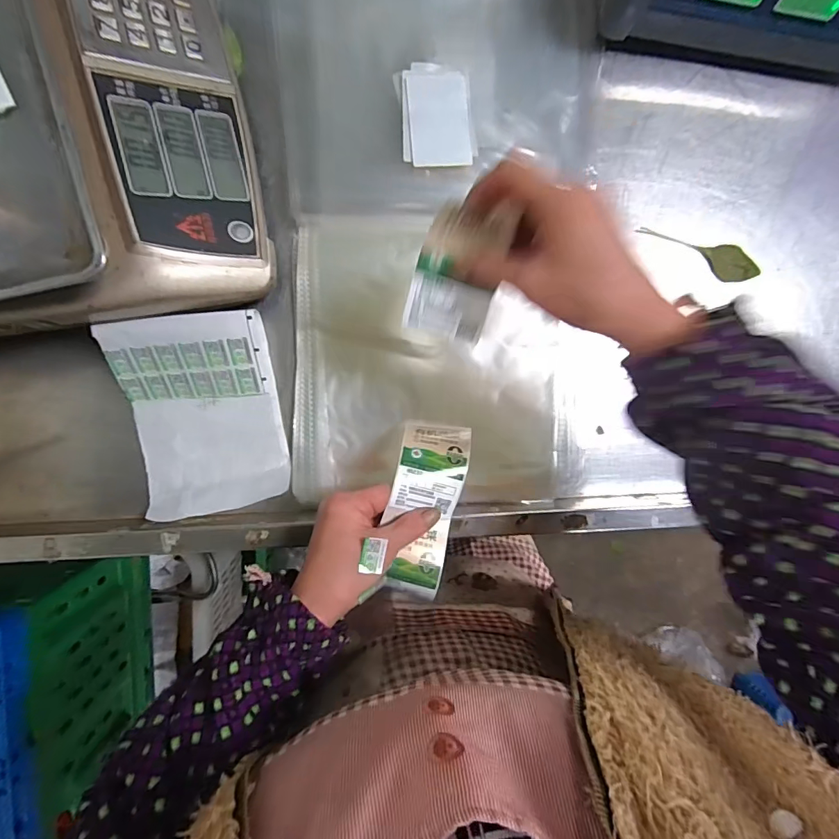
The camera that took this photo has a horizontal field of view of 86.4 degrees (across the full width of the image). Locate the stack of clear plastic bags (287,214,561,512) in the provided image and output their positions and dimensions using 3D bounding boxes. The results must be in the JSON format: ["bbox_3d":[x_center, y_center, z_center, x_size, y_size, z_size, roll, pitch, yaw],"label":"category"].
[{"bbox_3d":[0.009,-0.053,0.429,0.248,0.007,0.260,1,91,-5],"label":"stack of clear plastic bags"}]

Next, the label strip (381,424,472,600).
[{"bbox_3d":[0.005,0.072,0.374,0.059,0.030,0.141,10,80,-5],"label":"label strip"}]

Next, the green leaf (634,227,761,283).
[{"bbox_3d":[0.288,-0.168,0.461,0.135,0.011,0.036,8,91,-5],"label":"green leaf"}]

